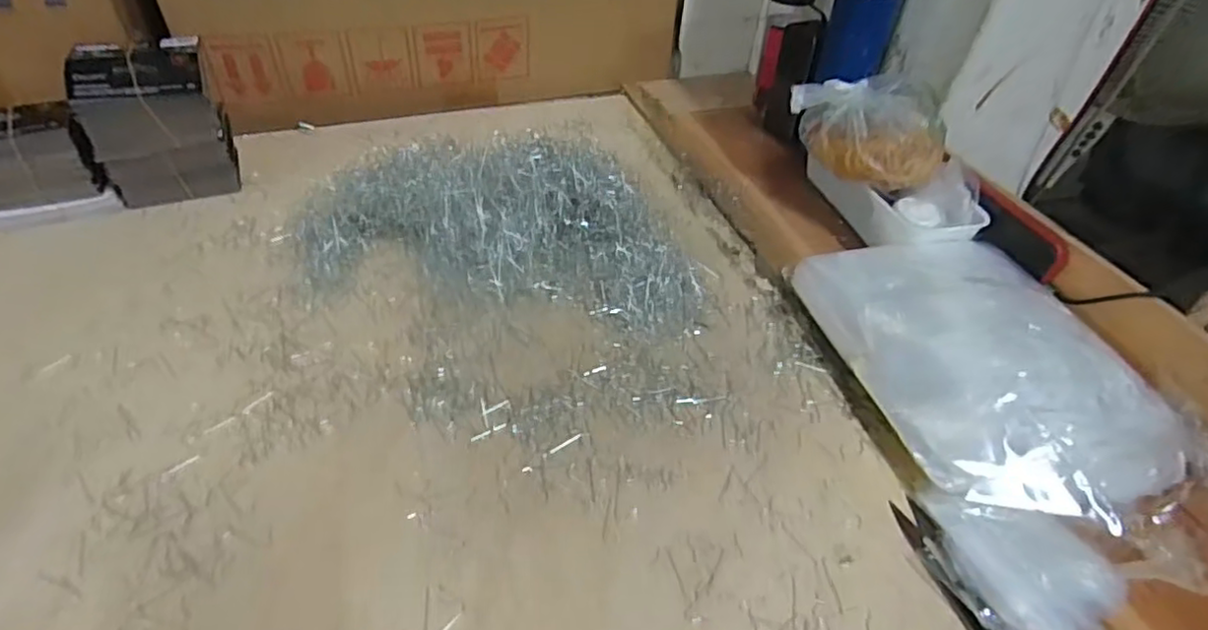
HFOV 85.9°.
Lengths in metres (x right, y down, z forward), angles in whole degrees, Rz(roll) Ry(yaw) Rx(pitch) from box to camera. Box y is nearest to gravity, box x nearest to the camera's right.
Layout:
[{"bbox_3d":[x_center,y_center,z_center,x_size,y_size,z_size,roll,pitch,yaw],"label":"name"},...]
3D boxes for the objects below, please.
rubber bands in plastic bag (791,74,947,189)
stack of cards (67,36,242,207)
[{"bbox_3d":[0.264,-0.191,0.656,0.146,0.071,0.124,10,44,4],"label":"rubber bands in plastic bag"},{"bbox_3d":[-0.417,-0.174,0.610,0.111,0.143,0.073,-17,49,-22],"label":"stack of cards"}]

